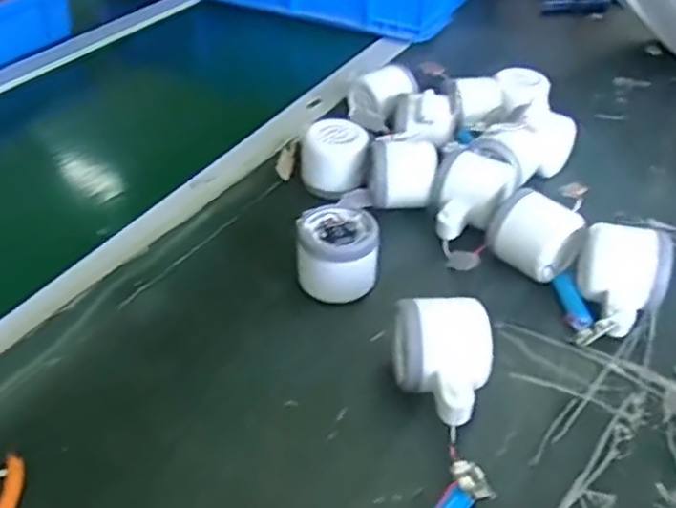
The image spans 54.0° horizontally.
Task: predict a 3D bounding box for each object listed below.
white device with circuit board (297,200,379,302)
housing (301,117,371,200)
[{"bbox_3d":[0.000,0.000,0.505,0.060,0.051,0.060,1,39,-1],"label":"white device with circuit board"},{"bbox_3d":[-0.005,-0.083,0.610,0.062,0.059,0.057,2,39,1],"label":"housing"}]

